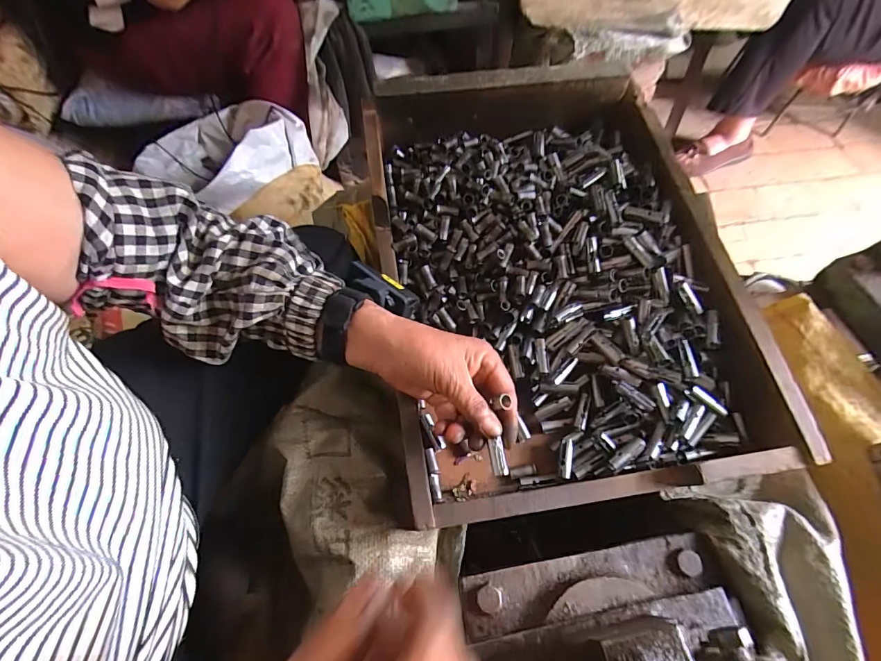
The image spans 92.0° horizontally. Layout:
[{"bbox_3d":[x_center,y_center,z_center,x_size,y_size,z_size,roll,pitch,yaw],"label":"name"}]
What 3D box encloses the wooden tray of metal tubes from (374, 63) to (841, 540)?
[{"bbox_3d":[0.110,-0.063,0.445,0.337,0.127,0.448,-7,63,-5],"label":"wooden tray of metal tubes"}]

